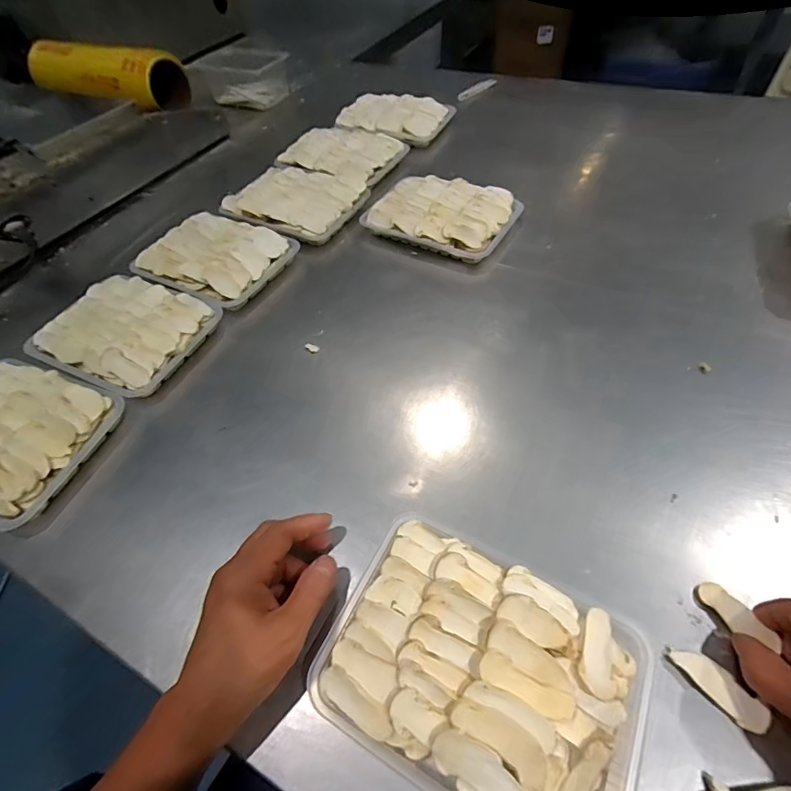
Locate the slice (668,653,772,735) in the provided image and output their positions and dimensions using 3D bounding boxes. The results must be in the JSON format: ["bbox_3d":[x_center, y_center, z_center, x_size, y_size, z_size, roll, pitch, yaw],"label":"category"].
[{"bbox_3d":[0.197,0.176,0.256,0.019,0.004,0.052,-35,60,-19],"label":"slice"}]

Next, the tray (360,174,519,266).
[{"bbox_3d":[0.062,-0.238,0.554,0.176,0.033,0.119,24,60,20],"label":"tray"}]

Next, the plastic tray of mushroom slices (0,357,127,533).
[{"bbox_3d":[-0.356,0.034,0.390,0.169,0.037,0.135,17,58,16],"label":"plastic tray of mushroom slices"}]

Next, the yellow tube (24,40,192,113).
[{"bbox_3d":[-0.522,-0.581,0.773,0.338,0.079,0.091,17,58,16],"label":"yellow tube"}]

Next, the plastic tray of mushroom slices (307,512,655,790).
[{"bbox_3d":[0.053,0.166,0.257,0.182,0.030,0.132,23,60,19],"label":"plastic tray of mushroom slices"}]

